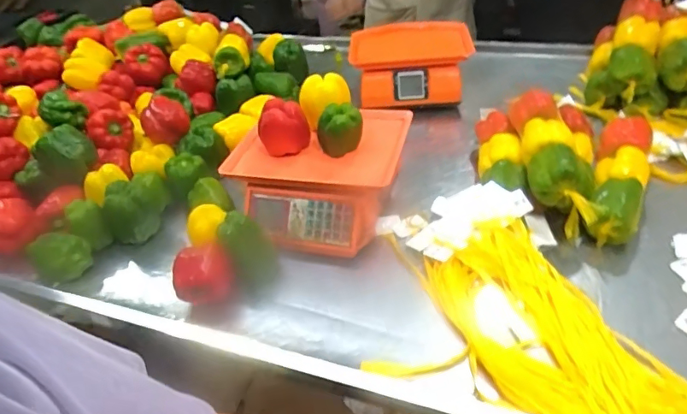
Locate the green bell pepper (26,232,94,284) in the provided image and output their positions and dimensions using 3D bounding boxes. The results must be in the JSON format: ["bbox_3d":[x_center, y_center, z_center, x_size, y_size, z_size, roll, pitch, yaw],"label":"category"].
[{"bbox_3d":[-0.492,0.077,0.843,0.090,0.062,0.077,27,51,34],"label":"green bell pepper"}]

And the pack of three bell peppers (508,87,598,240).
[{"bbox_3d":[0.362,-0.083,0.826,0.118,0.107,0.306,0,40,8],"label":"pack of three bell peppers"}]

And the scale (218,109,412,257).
[{"bbox_3d":[-0.044,-0.056,0.871,0.307,0.112,0.278,1,41,10],"label":"scale"}]

